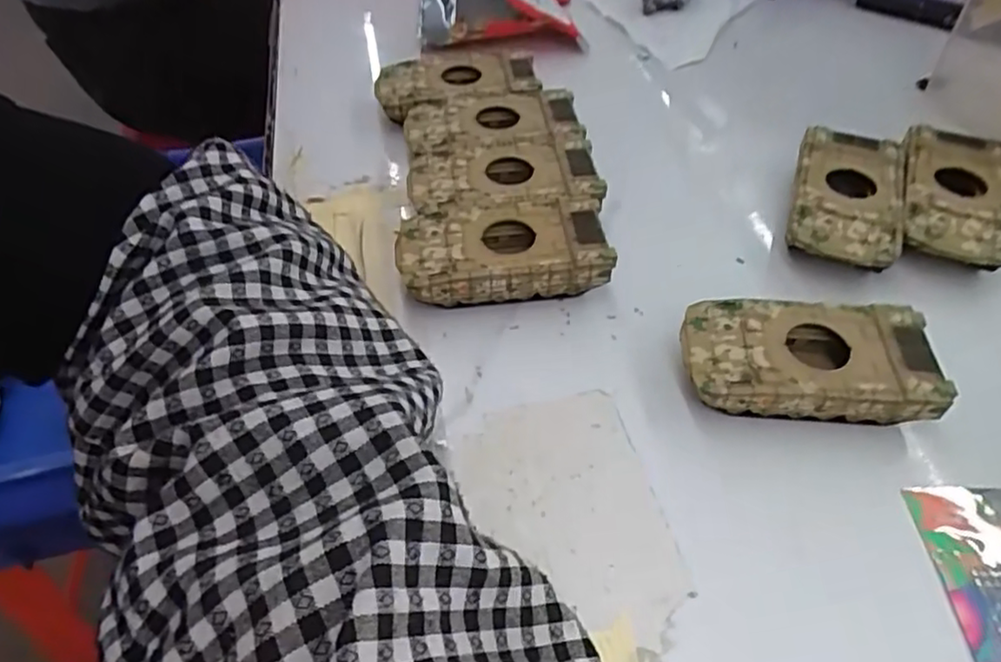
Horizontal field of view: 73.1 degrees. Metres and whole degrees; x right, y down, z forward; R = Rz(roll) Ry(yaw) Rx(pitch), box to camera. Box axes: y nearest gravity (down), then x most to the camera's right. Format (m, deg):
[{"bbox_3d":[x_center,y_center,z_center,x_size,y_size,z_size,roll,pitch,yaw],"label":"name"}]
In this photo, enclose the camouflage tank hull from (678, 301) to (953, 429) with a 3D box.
[{"bbox_3d":[0.123,0.013,0.278,0.095,0.024,0.048,4,49,5],"label":"camouflage tank hull"}]

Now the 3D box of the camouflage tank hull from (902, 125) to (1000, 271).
[{"bbox_3d":[0.230,-0.067,0.345,0.050,0.023,0.091,16,51,15],"label":"camouflage tank hull"}]

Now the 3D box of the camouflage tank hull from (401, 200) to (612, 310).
[{"bbox_3d":[0.001,-0.036,0.321,0.094,0.026,0.050,-7,49,-4],"label":"camouflage tank hull"}]

